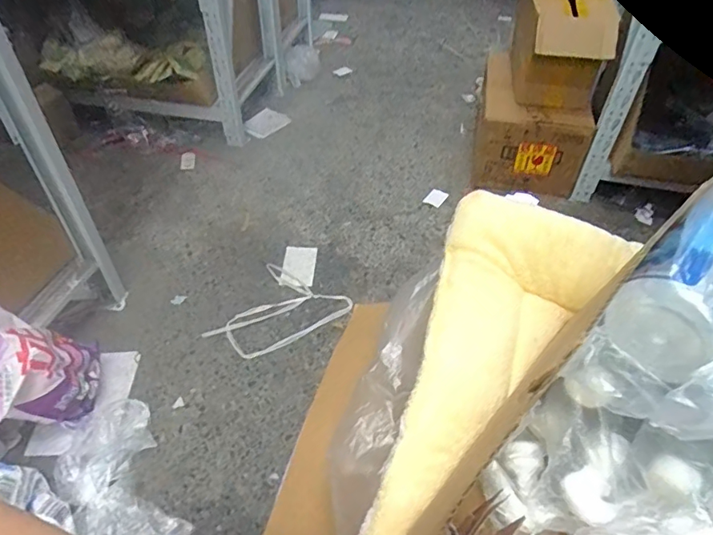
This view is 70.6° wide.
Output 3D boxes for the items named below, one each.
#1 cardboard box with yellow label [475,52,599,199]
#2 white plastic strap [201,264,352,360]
[{"bbox_3d":[0.493,-0.401,1.442,0.283,0.245,0.348,10,44,10],"label":"cardboard box with yellow label"},{"bbox_3d":[-0.159,0.105,1.080,0.230,0.014,0.240,22,49,20],"label":"white plastic strap"}]

